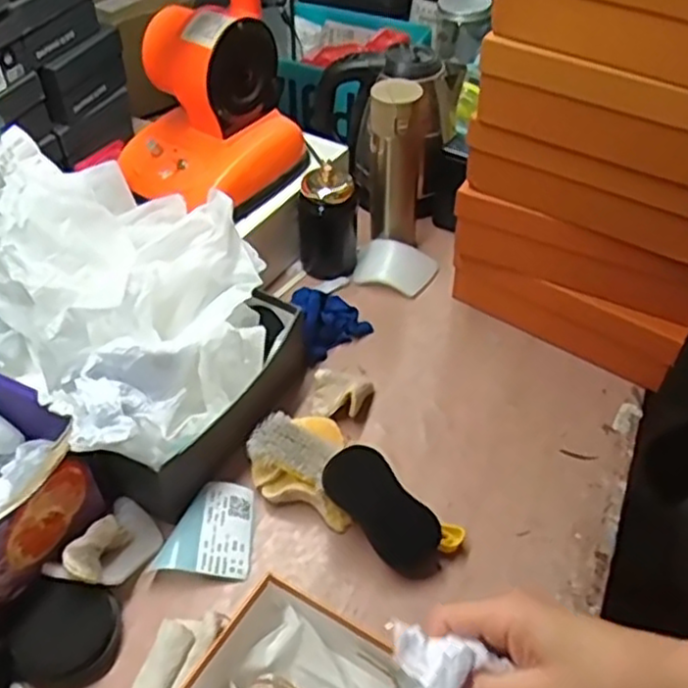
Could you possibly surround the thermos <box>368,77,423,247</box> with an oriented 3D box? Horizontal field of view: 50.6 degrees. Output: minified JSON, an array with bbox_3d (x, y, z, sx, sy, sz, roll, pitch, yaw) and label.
[{"bbox_3d":[0.066,-0.235,0.952,0.075,0.215,0.063,3,46,3],"label":"thermos"}]

